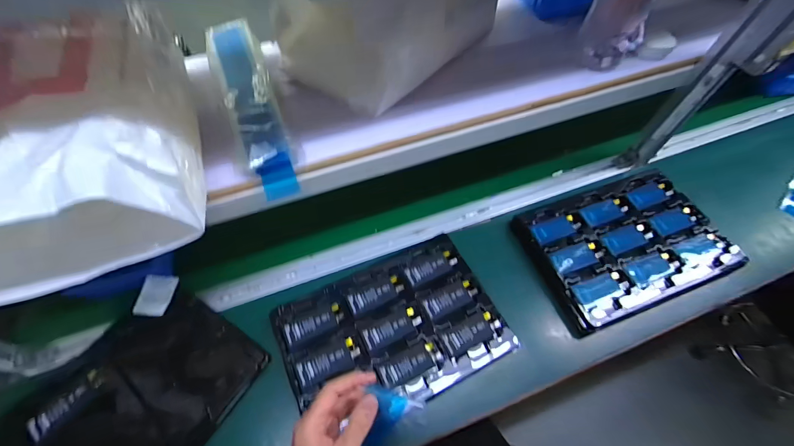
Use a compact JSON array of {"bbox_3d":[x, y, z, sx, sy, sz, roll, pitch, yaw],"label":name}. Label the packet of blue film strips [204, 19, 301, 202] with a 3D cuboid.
[{"bbox_3d":[-0.217,-0.187,0.506,0.074,0.053,0.356,-21,61,-15],"label":"packet of blue film strips"}]

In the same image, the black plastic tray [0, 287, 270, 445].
[{"bbox_3d":[-0.379,0.267,0.477,0.234,0.029,0.329,30,61,15],"label":"black plastic tray"}]

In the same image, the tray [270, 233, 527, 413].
[{"bbox_3d":[-0.006,0.169,0.548,0.333,0.022,0.218,-22,61,-15],"label":"tray"}]

